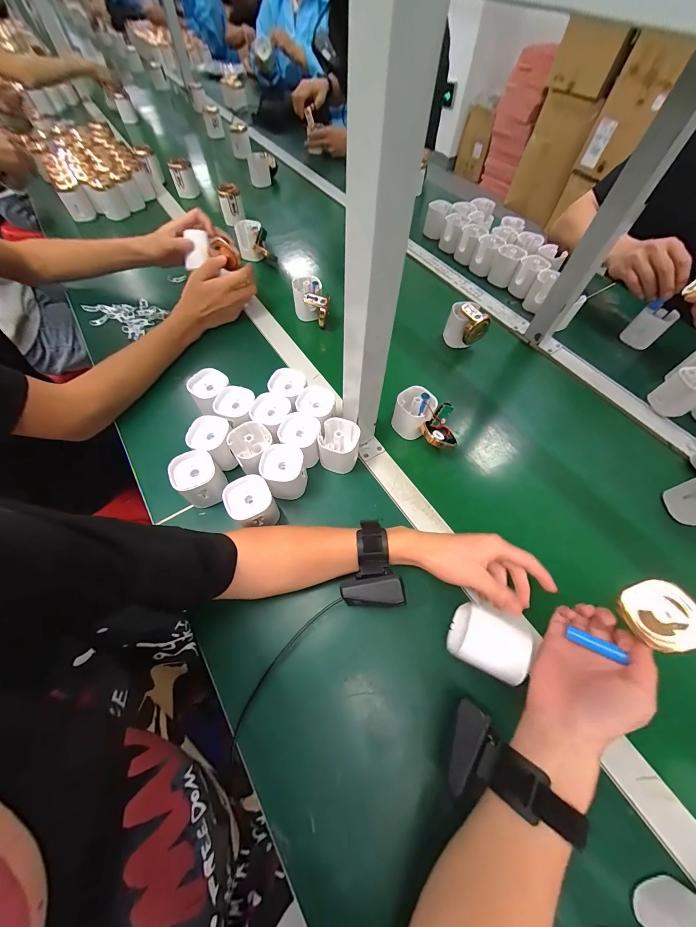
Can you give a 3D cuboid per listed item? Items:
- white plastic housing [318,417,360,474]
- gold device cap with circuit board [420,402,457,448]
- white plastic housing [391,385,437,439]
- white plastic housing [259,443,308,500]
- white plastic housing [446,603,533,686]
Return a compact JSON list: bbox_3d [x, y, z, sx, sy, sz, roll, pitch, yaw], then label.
[{"bbox_3d":[-0.013,-0.024,0.453,0.057,0.061,0.060,13,62,3],"label":"white plastic housing"},{"bbox_3d":[0.143,-0.052,0.464,0.051,0.040,0.053,2,62,-3],"label":"gold device cap with circuit board"},{"bbox_3d":[0.103,-0.081,0.492,0.056,0.061,0.054,2,62,-3],"label":"white plastic housing"},{"bbox_3d":[-0.087,0.011,0.426,0.057,0.058,0.056,-6,63,-7],"label":"white plastic housing"},{"bbox_3d":[0.151,0.193,0.334,0.066,0.054,0.052,25,63,9],"label":"white plastic housing"}]

